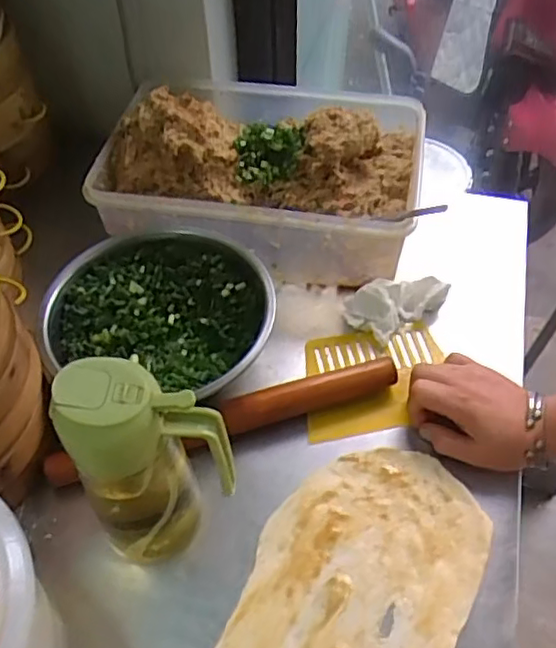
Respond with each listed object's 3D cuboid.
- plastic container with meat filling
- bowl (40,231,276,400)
[{"bbox_3d":[-0.014,-0.164,0.659,0.309,0.103,0.217,10,52,7],"label":"plastic container with meat filling"},{"bbox_3d":[-0.101,0.001,0.568,0.194,0.064,0.177,10,52,8],"label":"bowl"}]

